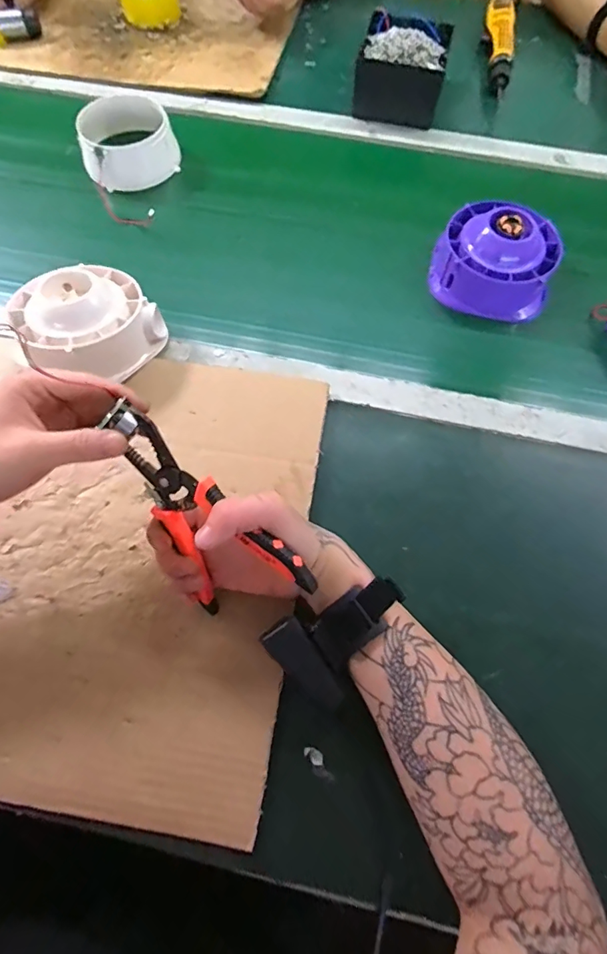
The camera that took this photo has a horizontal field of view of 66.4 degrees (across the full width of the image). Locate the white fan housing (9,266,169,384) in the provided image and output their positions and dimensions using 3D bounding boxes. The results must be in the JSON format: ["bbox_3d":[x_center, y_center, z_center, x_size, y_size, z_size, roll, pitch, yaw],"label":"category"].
[{"bbox_3d":[-0.217,-0.159,0.472,0.123,0.060,0.121,-34,70,-13],"label":"white fan housing"}]

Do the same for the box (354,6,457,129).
[{"bbox_3d":[0.143,-0.586,0.666,0.120,0.072,0.146,14,68,7],"label":"box"}]

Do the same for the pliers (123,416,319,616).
[{"bbox_3d":[-0.077,0.031,0.335,0.147,0.116,0.017,56,43,-7],"label":"pliers"}]

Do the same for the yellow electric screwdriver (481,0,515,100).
[{"bbox_3d":[0.300,-0.677,0.724,0.046,0.044,0.194,9,67,5],"label":"yellow electric screwdriver"}]

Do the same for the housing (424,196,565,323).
[{"bbox_3d":[0.222,-0.258,0.535,0.131,0.074,0.123,16,68,8],"label":"housing"}]

